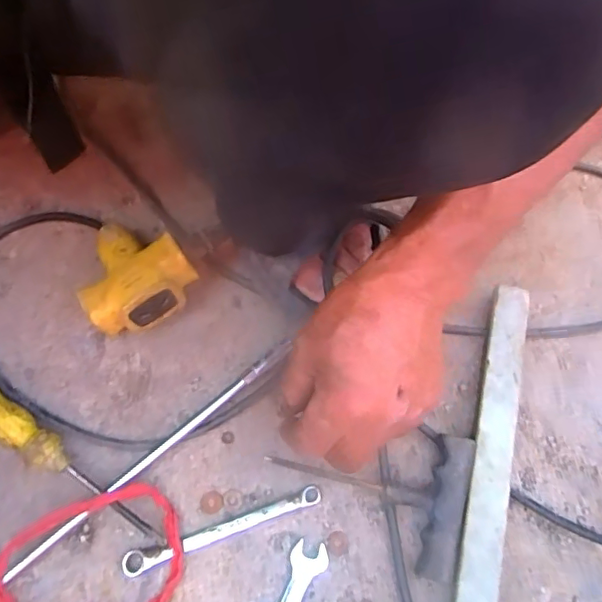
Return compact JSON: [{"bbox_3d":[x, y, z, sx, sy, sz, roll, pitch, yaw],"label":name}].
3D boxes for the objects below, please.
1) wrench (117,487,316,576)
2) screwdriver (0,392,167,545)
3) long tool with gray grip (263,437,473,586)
[{"bbox_3d":[-0.052,0.156,0.387,0.138,0.011,0.014,-17,68,-10],"label":"wrench"},{"bbox_3d":[-0.176,0.103,0.394,0.197,0.027,0.027,30,68,10],"label":"screwdriver"},{"bbox_3d":[0.044,0.128,0.392,0.132,0.031,0.091,14,66,3],"label":"long tool with gray grip"}]

